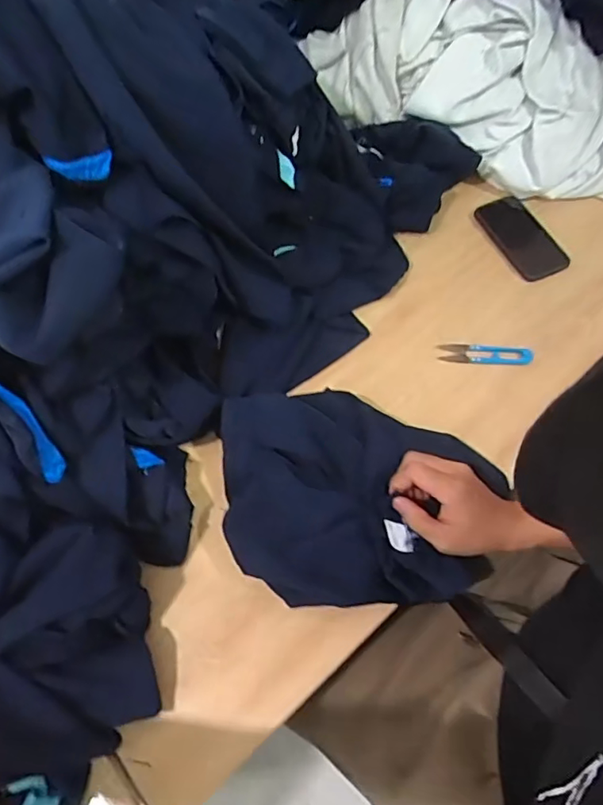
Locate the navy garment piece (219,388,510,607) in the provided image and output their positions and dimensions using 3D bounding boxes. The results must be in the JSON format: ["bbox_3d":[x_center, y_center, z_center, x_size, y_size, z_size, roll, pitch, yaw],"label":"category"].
[{"bbox_3d":[0.067,0.094,0.597,0.300,0.068,0.238,0,63,1],"label":"navy garment piece"}]

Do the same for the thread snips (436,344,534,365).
[{"bbox_3d":[0.242,-0.064,0.709,0.118,0.009,0.027,4,63,3],"label":"thread snips"}]

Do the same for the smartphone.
[{"bbox_3d":[0.322,-0.243,0.791,0.082,0.016,0.150,-23,65,-10],"label":"smartphone"}]

